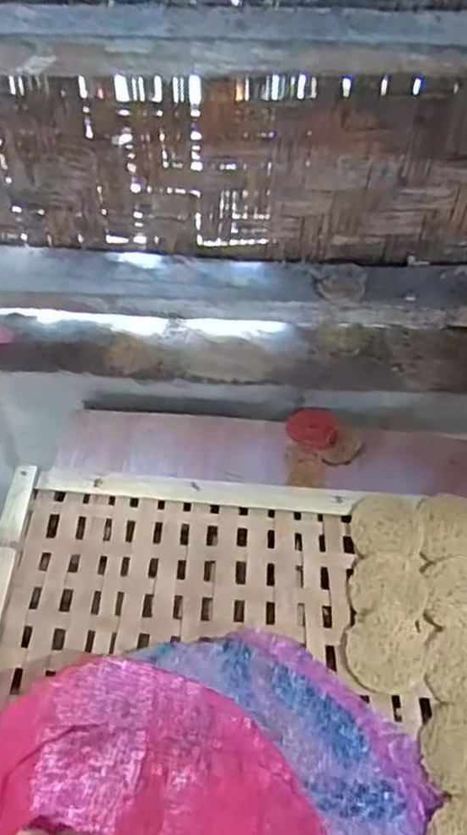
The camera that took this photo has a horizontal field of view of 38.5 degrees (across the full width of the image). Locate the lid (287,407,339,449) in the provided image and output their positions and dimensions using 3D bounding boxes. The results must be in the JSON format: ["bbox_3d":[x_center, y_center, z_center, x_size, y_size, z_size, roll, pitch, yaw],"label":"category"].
[{"bbox_3d":[0.104,0.013,0.879,0.064,0.012,0.069,0,52,-1],"label":"lid"}]

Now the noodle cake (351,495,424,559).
[{"bbox_3d":[0.170,0.119,0.737,0.075,0.016,0.068,4,53,4],"label":"noodle cake"}]

